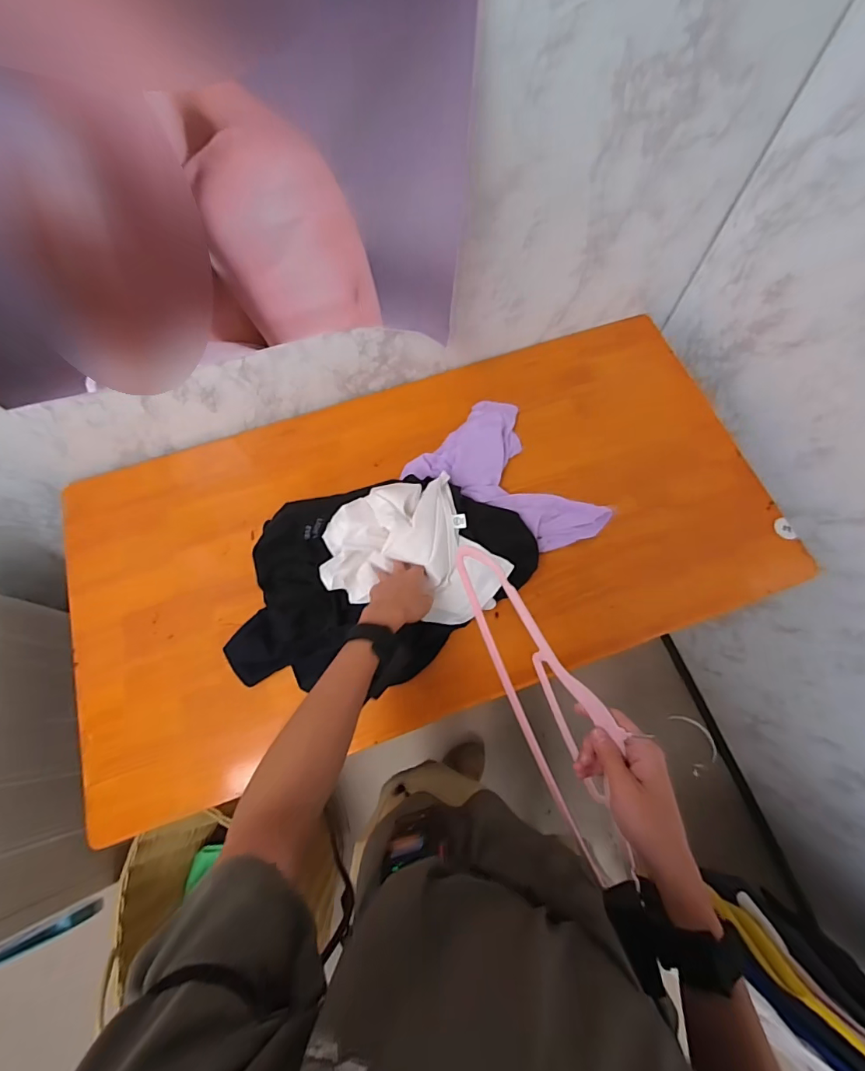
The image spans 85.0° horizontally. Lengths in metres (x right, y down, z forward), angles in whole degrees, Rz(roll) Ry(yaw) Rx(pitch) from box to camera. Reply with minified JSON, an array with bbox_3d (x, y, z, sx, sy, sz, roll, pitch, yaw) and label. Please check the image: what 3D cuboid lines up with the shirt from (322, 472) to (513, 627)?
[{"bbox_3d":[-0.032,0.030,0.691,0.250,0.096,0.199,-17,70,-5],"label":"shirt"}]

